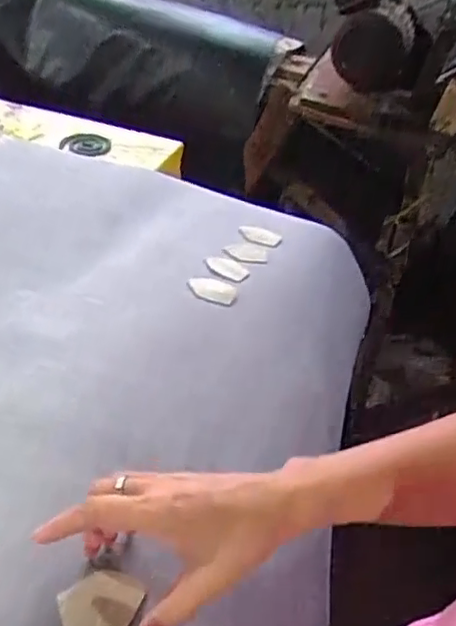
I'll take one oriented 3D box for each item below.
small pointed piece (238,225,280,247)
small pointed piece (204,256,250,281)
[{"bbox_3d":[0.042,-0.101,0.802,0.054,0.004,0.033,17,46,-5],"label":"small pointed piece"},{"bbox_3d":[-0.002,-0.052,0.719,0.048,0.004,0.036,29,42,2],"label":"small pointed piece"}]

